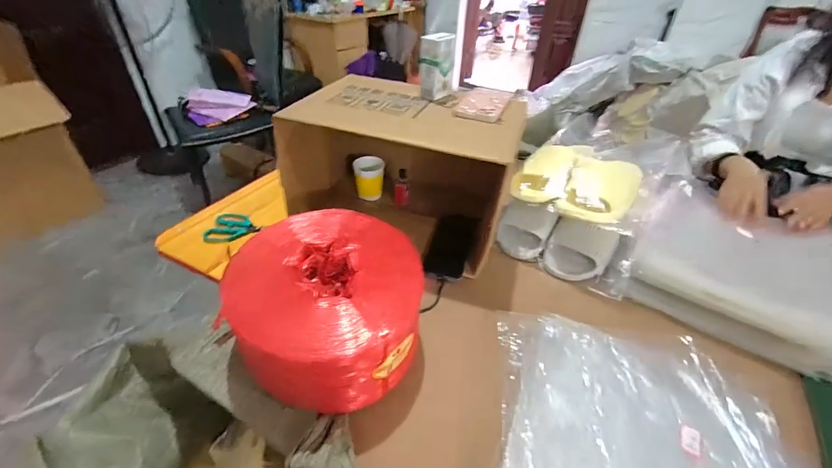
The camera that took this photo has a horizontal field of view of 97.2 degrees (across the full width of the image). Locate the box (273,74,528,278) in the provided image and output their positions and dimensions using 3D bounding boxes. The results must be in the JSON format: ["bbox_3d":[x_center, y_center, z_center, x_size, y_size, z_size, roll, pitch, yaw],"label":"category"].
[{"bbox_3d":[-0.026,-0.139,0.756,0.395,0.261,0.265,16,40,13],"label":"box"}]

